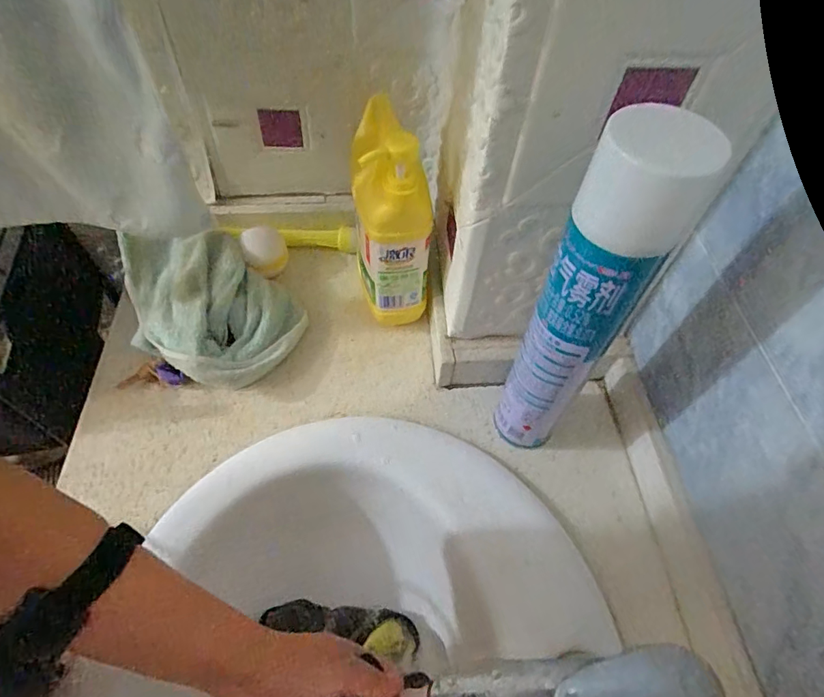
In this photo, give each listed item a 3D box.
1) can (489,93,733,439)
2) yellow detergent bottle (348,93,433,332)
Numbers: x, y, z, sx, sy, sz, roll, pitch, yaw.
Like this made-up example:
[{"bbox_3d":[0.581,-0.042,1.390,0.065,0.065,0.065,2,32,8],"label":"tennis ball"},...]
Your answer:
[{"bbox_3d":[0.120,-0.011,0.382,0.066,0.349,0.051,24,59,13],"label":"can"},{"bbox_3d":[-0.024,-0.123,0.503,0.075,0.248,0.089,-5,58,-6],"label":"yellow detergent bottle"}]

